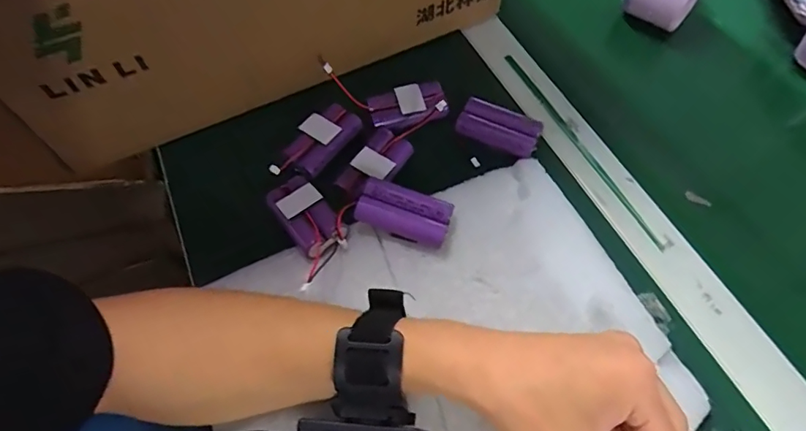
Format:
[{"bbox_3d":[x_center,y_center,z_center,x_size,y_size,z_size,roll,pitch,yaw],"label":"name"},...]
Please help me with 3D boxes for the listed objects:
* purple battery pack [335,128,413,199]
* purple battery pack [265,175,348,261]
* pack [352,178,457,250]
[{"bbox_3d":[-0.021,-0.043,0.388,0.035,0.014,0.066,31,64,18],"label":"purple battery pack"},{"bbox_3d":[-0.071,-0.001,0.362,0.035,0.018,0.066,-31,64,-17],"label":"purple battery pack"},{"bbox_3d":[0.001,-0.002,0.358,0.065,0.025,0.030,13,60,9],"label":"pack"}]

